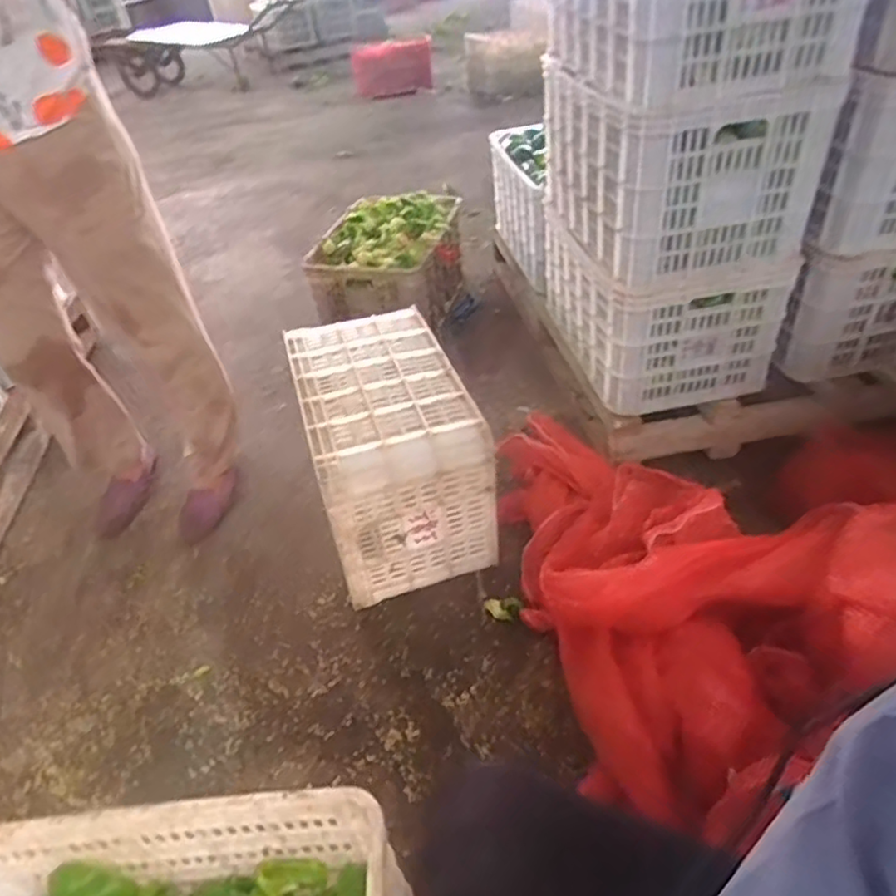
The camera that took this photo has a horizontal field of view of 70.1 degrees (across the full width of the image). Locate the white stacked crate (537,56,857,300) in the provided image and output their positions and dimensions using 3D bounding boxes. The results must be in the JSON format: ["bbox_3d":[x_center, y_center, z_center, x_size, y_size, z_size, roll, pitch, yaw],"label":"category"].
[{"bbox_3d":[0.431,-0.553,1.217,0.402,0.286,0.434,-13,41,-8],"label":"white stacked crate"}]

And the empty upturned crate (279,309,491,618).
[{"bbox_3d":[-0.117,-0.013,1.225,0.278,0.298,0.473,-16,41,-11],"label":"empty upturned crate"}]

